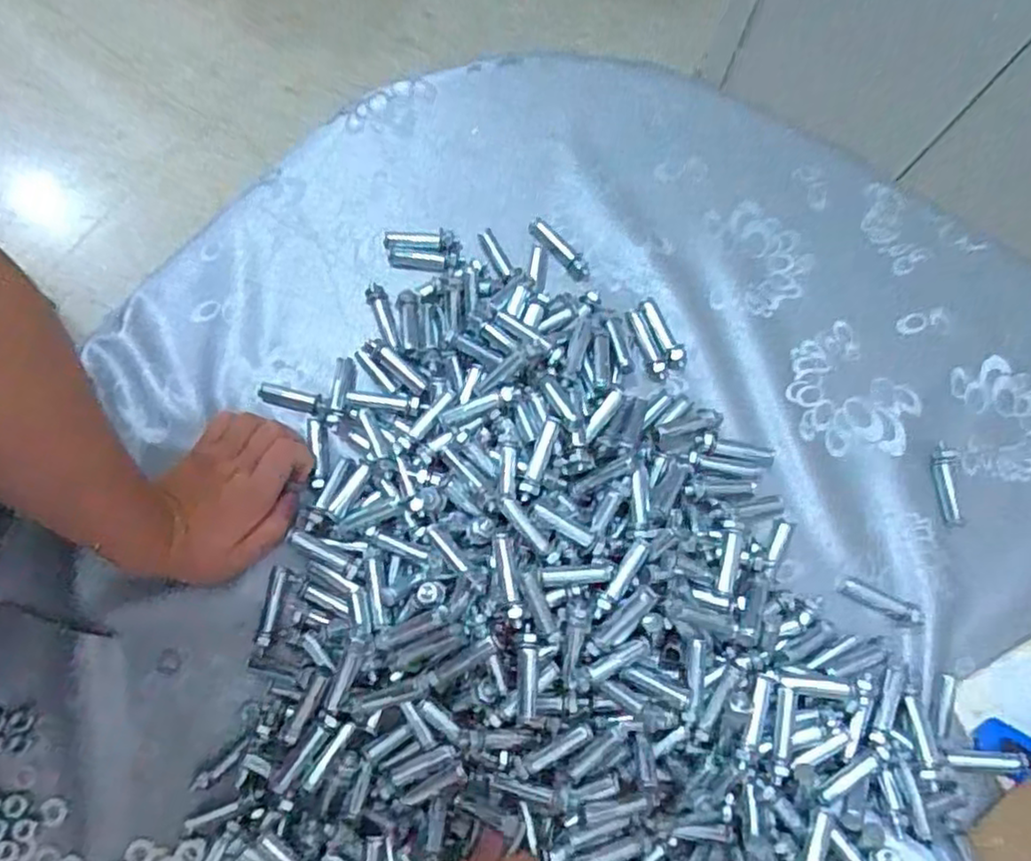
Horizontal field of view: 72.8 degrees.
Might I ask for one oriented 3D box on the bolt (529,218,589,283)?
[{"bbox_3d":[0.034,-0.135,0.521,0.056,0.015,0.015,44,80,9],"label":"bolt"}]

